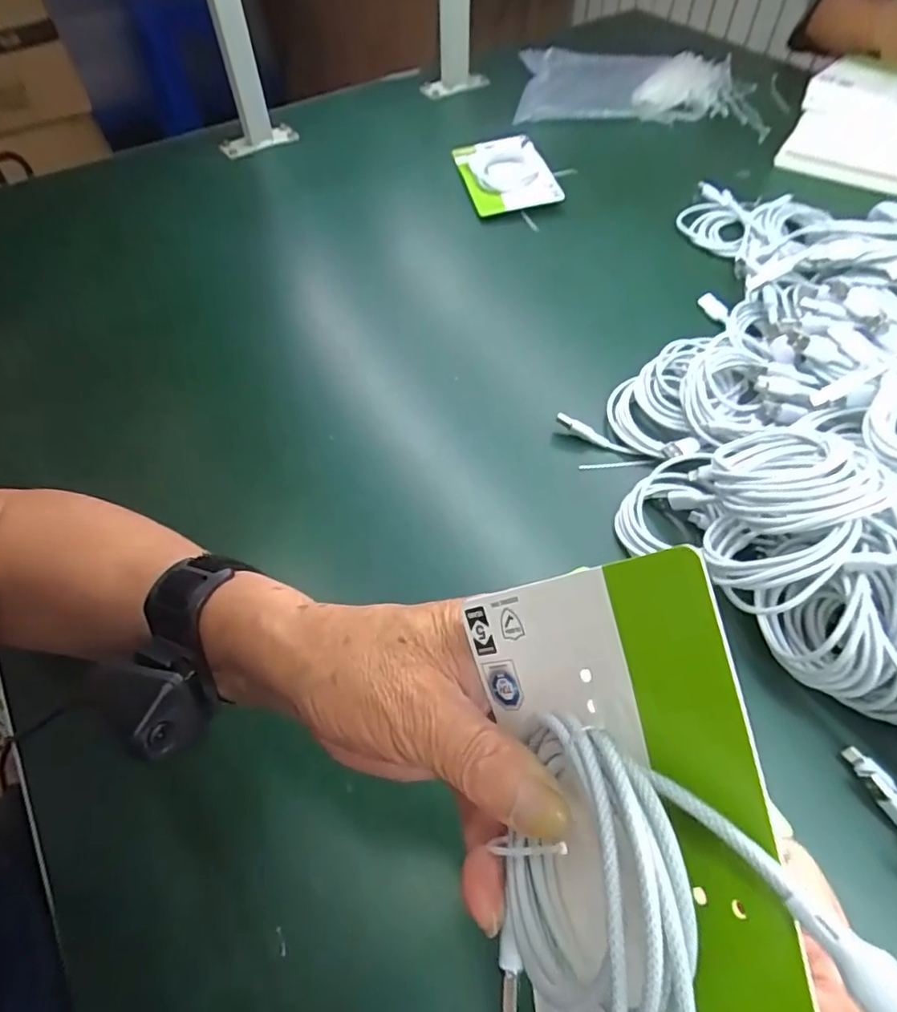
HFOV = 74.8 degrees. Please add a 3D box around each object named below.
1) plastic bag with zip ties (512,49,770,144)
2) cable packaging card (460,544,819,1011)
[{"bbox_3d":[0.262,-0.587,0.810,0.327,0.054,0.187,3,55,3],"label":"plastic bag with zip ties"},{"bbox_3d":[0.049,0.107,0.163,0.013,0.094,0.175,3,73,-35],"label":"cable packaging card"}]

